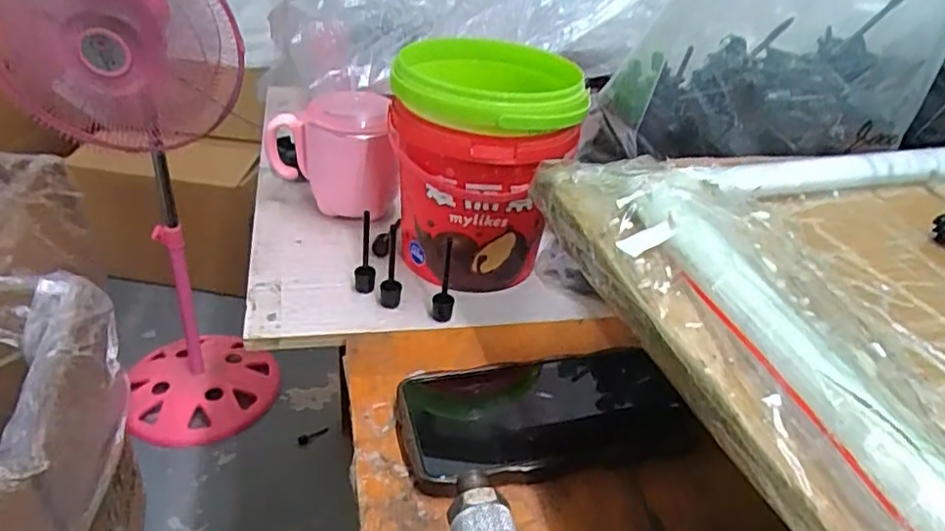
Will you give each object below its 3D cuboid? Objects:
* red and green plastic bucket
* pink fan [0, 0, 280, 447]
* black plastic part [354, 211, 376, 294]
[{"bbox_3d":[0.003,-0.071,0.488,0.127,0.153,0.131,4,33,-4],"label":"red and green plastic bucket"},{"bbox_3d":[-0.524,-0.079,1.071,0.325,0.850,0.231,-15,39,-30],"label":"pink fan"},{"bbox_3d":[-0.076,-0.010,0.464,0.014,0.061,0.015,0,33,-10],"label":"black plastic part"}]

